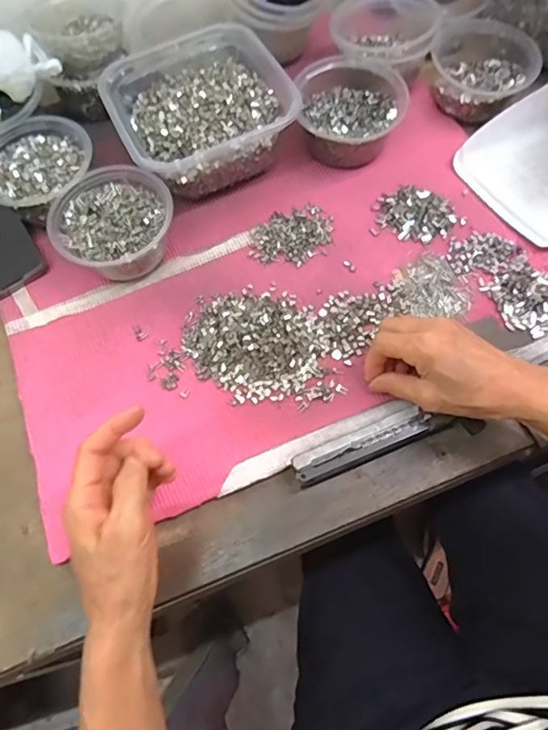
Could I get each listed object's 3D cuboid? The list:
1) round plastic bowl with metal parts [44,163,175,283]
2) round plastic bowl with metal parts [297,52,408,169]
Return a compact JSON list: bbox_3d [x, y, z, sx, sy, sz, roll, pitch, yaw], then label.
[{"bbox_3d":[-0.155,-0.137,0.496,0.112,0.049,0.112,-2,65,3],"label":"round plastic bowl with metal parts"},{"bbox_3d":[0.080,-0.273,0.534,0.110,0.054,0.120,-4,66,3],"label":"round plastic bowl with metal parts"}]

